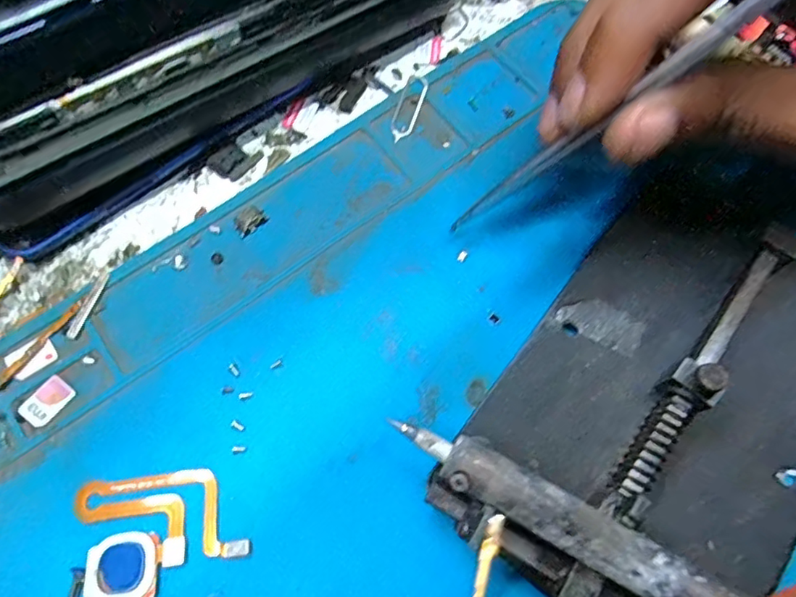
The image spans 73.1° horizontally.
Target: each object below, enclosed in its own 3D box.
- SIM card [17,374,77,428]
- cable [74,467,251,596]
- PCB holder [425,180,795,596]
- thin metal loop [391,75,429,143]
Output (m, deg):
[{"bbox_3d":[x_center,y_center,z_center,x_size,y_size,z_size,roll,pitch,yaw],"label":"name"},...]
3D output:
[{"bbox_3d":[-0.094,0.028,0.144,0.009,0.004,0.013,37,70,13],"label":"SIM card"},{"bbox_3d":[-0.059,0.055,0.131,0.036,0.004,0.030,-20,69,-8],"label":"cable"},{"bbox_3d":[0.072,0.025,0.135,0.078,0.019,0.115,35,72,13],"label":"PCB holder"},{"bbox_3d":[0.004,-0.064,0.179,0.008,0.004,0.026,20,75,-1],"label":"thin metal loop"}]

